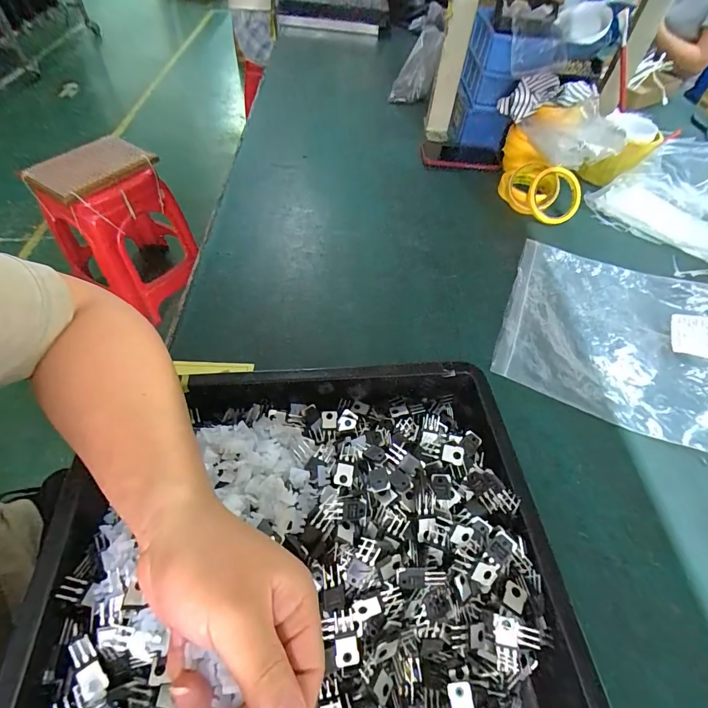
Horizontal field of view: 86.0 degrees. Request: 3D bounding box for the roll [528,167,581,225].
[{"bbox_3d":[0.359,-0.283,0.681,0.094,0.095,0.010,-2,8,-1],"label":"roll"}]

